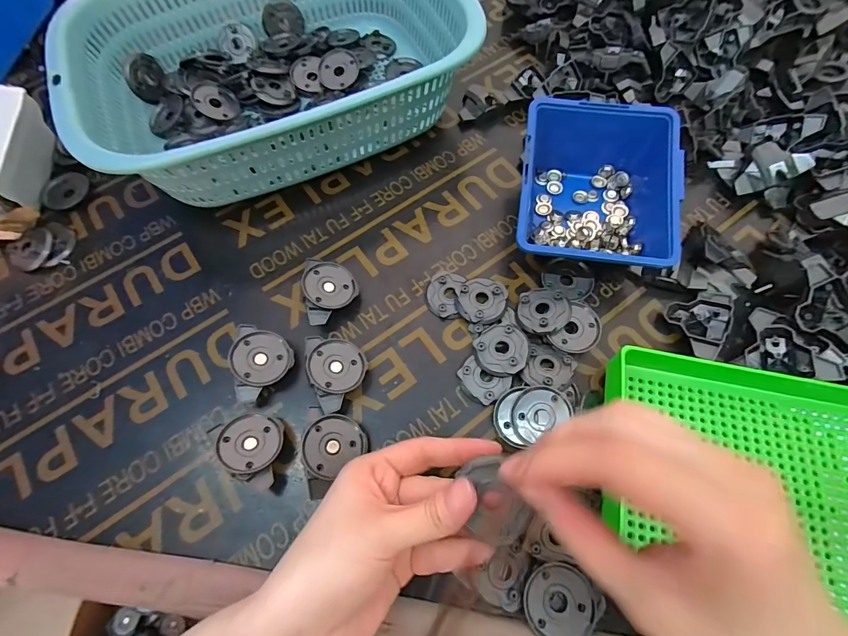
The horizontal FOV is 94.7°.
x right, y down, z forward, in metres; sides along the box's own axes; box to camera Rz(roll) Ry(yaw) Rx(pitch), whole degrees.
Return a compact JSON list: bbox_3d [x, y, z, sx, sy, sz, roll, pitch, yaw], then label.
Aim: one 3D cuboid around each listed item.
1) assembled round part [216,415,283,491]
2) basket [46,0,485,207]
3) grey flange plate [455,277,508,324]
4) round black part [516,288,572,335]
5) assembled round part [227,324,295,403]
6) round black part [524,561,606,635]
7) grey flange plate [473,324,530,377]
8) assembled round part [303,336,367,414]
[{"bbox_3d":[-0.122,0.092,0.275,0.042,0.015,0.044,15,52,-6],"label":"assembled round part"},{"bbox_3d":[-0.134,-0.234,0.370,0.325,0.098,0.232,-25,69,-8],"label":"basket"},{"bbox_3d":[0.048,-0.013,0.323,0.040,0.013,0.040,-1,68,2],"label":"grey flange plate"},{"bbox_3d":[0.095,-0.006,0.308,0.039,0.009,0.038,-1,68,2],"label":"round black part"},{"bbox_3d":[-0.127,0.036,0.298,0.044,0.019,0.054,25,63,-18],"label":"assembled round part"},{"bbox_3d":[0.082,0.173,0.237,0.041,0.009,0.041,-1,68,2],"label":"round black part"},{"bbox_3d":[0.060,0.025,0.299,0.039,0.007,0.039,-1,68,2],"label":"grey flange plate"},{"bbox_3d":[-0.064,0.043,0.295,0.040,0.028,0.054,-7,68,-1],"label":"assembled round part"}]

